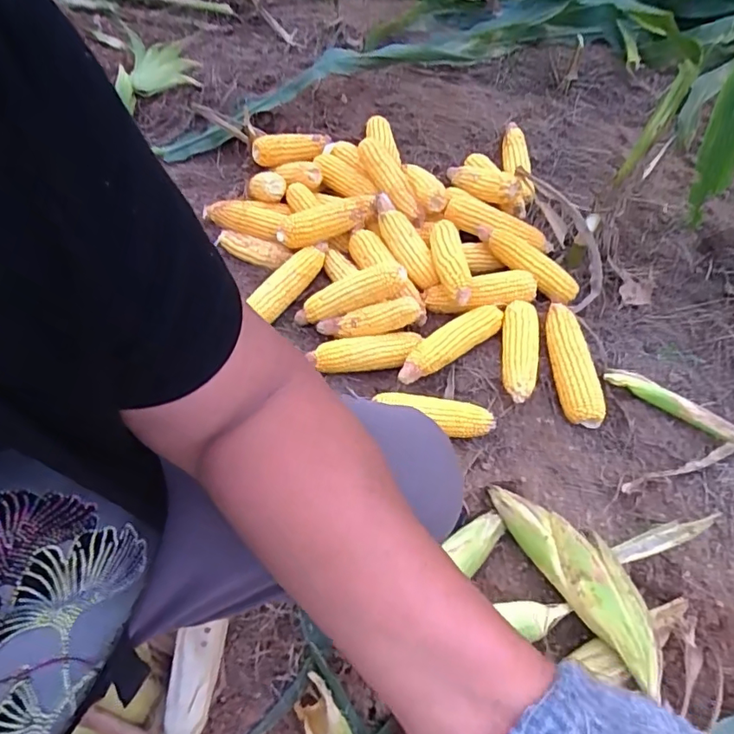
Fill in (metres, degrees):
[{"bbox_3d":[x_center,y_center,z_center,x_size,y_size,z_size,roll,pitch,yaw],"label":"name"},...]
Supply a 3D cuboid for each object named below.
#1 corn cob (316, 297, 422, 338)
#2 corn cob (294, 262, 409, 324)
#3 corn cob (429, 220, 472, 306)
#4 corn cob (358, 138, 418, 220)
[{"bbox_3d":[0.010,-0.081,0.908,0.156,0.040,0.044,-11,54,13],"label":"corn cob"},{"bbox_3d":[-0.026,-0.128,0.919,0.191,0.044,0.063,-21,54,17],"label":"corn cob"},{"bbox_3d":[0.147,-0.183,0.948,0.057,0.056,0.172,-5,54,-5],"label":"corn cob"},{"bbox_3d":[0.042,-0.374,1.063,0.062,0.051,0.217,-14,56,-11],"label":"corn cob"}]

